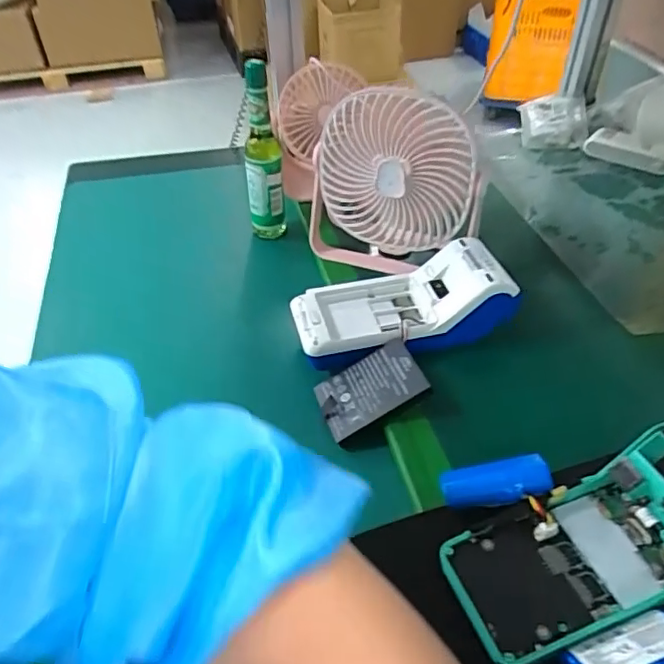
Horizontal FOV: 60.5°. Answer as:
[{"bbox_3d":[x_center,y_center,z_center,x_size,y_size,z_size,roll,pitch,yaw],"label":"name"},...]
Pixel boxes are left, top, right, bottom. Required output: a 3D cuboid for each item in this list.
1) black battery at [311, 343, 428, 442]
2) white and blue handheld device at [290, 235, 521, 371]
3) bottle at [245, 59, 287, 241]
[{"bbox_3d":[0.030,0.045,0.457,0.084,0.008,0.060,-31,46,6],"label":"black battery"},{"bbox_3d":[0.062,-0.022,0.506,0.184,0.052,0.086,-14,43,3],"label":"white and blue handheld device"},{"bbox_3d":[-0.073,-0.188,0.610,0.041,0.180,0.042,-3,45,-7],"label":"bottle"}]

